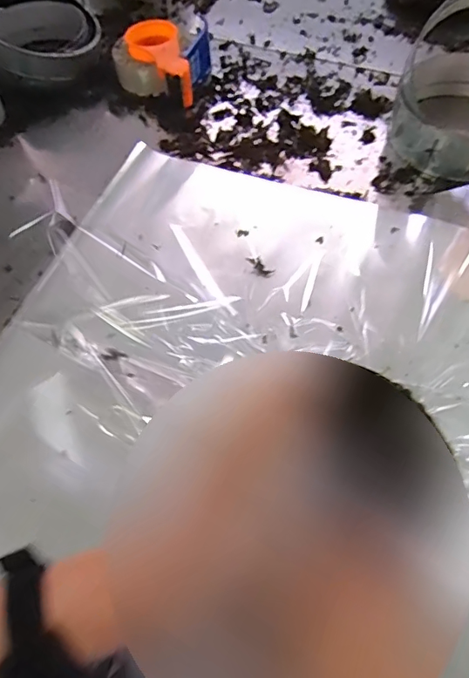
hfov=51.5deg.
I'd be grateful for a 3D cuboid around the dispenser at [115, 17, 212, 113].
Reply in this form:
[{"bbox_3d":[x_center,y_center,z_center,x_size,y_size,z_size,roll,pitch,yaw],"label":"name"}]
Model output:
[{"bbox_3d":[-0.116,-0.427,0.744,0.140,0.062,0.145,13,60,10],"label":"dispenser"}]

